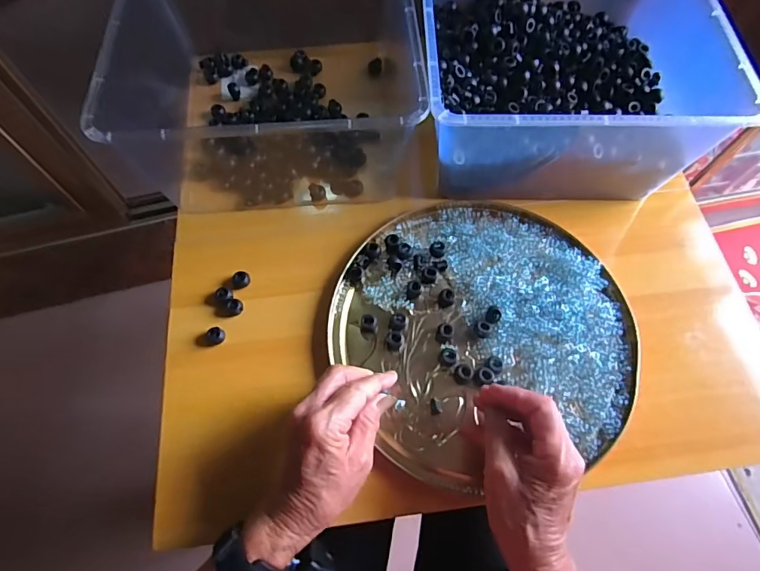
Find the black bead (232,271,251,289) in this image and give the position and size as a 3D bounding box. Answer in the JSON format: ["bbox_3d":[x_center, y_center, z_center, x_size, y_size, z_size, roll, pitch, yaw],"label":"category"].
[{"bbox_3d":[-0.145,-0.006,0.465,0.019,0.010,0.016,-38,71,-17],"label":"black bead"}]

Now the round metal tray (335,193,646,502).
[{"bbox_3d":[0.100,0.037,0.452,0.282,0.030,0.276,0,65,-1],"label":"round metal tray"}]

